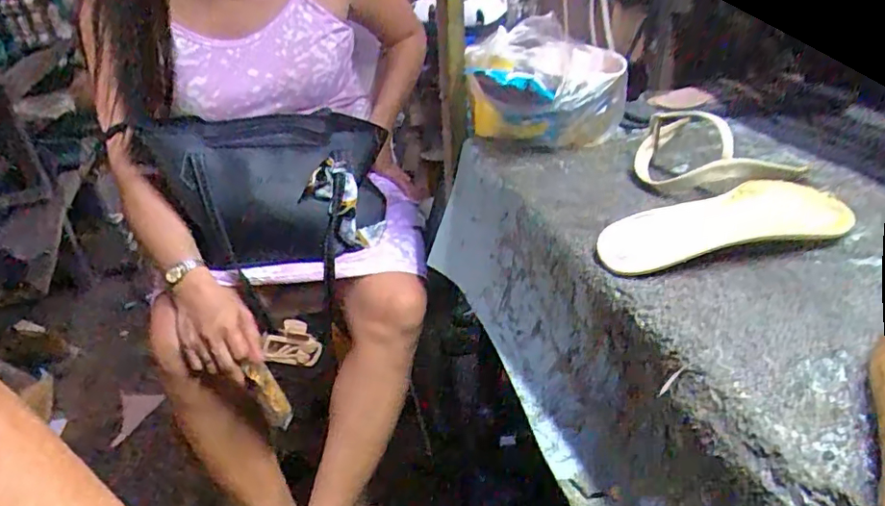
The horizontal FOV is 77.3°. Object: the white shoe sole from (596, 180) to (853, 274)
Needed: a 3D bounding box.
[{"bbox_3d":[0.216,-0.024,0.427,0.194,0.027,0.064,-8,32,-6],"label":"white shoe sole"}]

